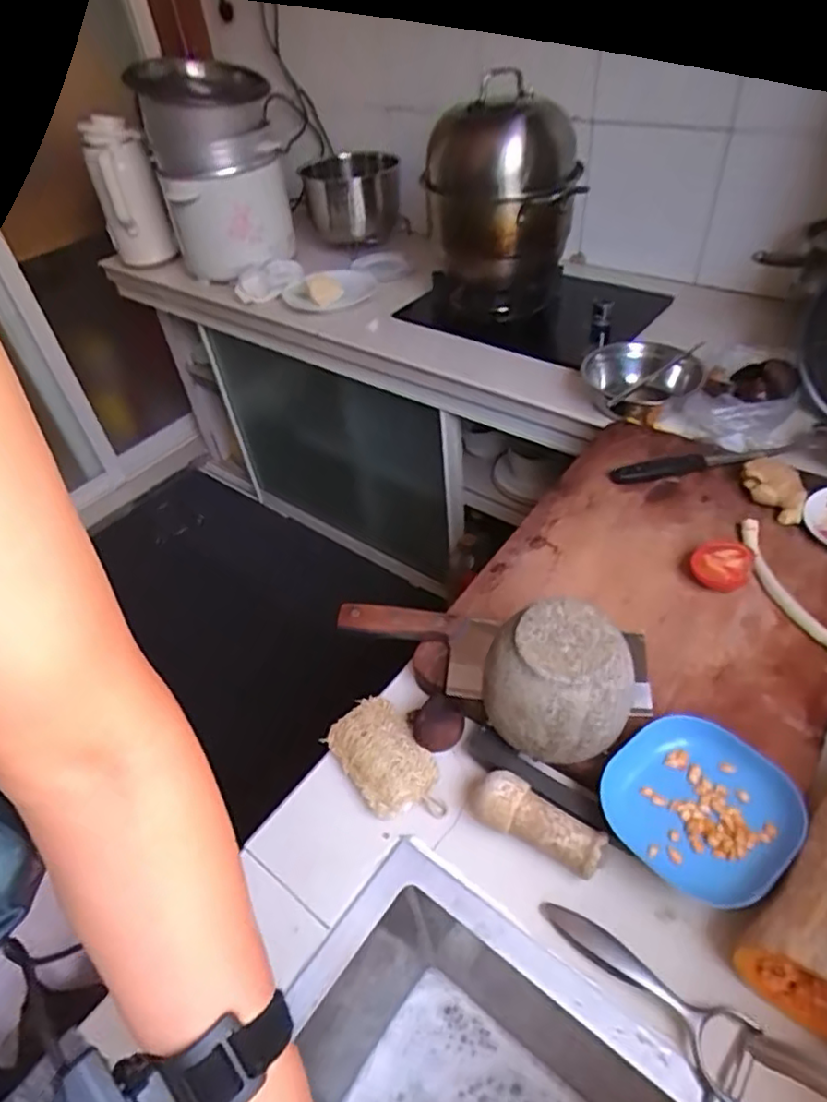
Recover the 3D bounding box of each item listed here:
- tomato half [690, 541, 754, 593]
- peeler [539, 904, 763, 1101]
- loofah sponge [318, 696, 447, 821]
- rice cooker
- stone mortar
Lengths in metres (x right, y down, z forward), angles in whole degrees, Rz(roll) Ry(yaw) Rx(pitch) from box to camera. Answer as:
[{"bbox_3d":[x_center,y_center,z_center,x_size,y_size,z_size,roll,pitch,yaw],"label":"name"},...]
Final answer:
[{"bbox_3d":[0.313,0.016,0.638,0.051,0.038,0.047,31,55,32],"label":"tomato half"},{"bbox_3d":[0.152,0.305,0.431,0.149,0.016,0.057,23,52,27],"label":"peeler"},{"bbox_3d":[-0.023,0.189,0.566,0.068,0.025,0.120,-31,50,-23],"label":"loofah sponge"},{"bbox_3d":[-0.438,-0.855,1.417,0.277,0.372,0.296,-16,45,-9],"label":"rice cooker"},{"bbox_3d":[0.119,0.115,0.525,0.104,0.111,0.094,-19,46,-12],"label":"stone mortar"}]

